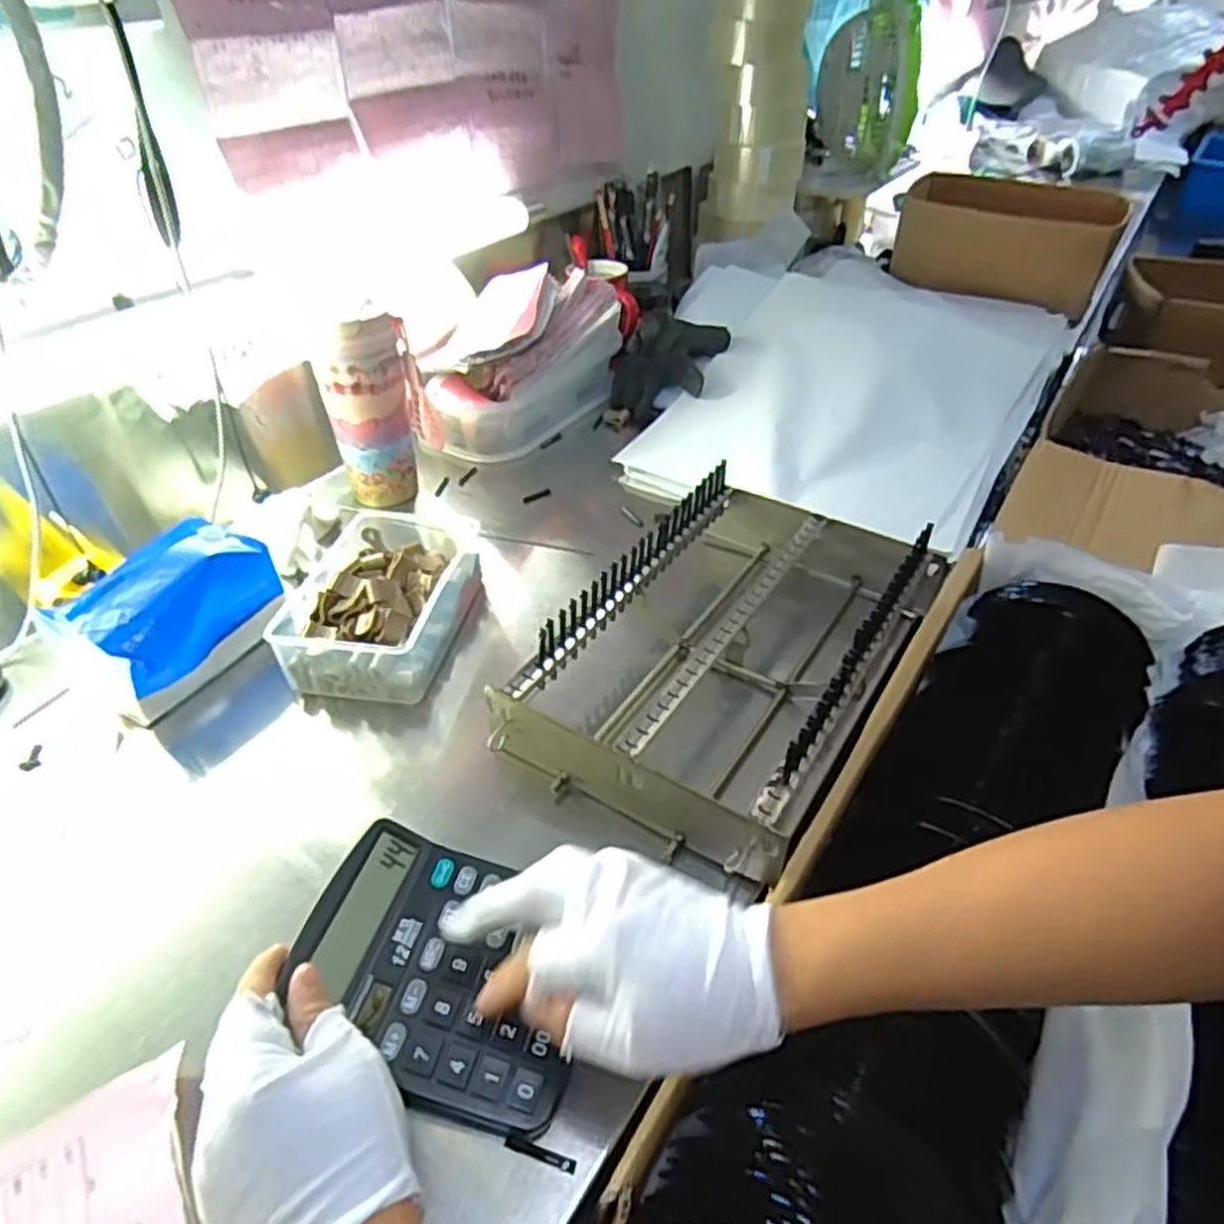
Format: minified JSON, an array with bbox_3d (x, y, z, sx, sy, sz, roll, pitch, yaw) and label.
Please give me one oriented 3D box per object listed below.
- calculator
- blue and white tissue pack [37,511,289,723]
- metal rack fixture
[{"bbox_3d":[-0.083,0.177,0.396,0.137,0.040,0.117,10,42,13],"label":"calculator"},{"bbox_3d":[-0.328,0.000,0.593,0.094,0.076,0.138,17,44,20],"label":"blue and white tissue pack"},{"bbox_3d":[0.090,0.026,0.569,0.193,0.098,0.313,23,46,25],"label":"metal rack fixture"}]

